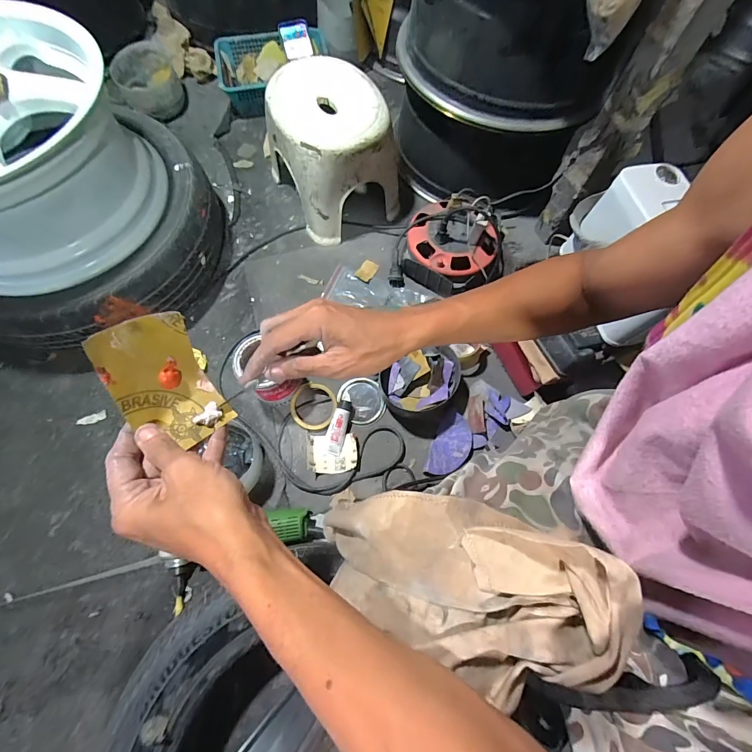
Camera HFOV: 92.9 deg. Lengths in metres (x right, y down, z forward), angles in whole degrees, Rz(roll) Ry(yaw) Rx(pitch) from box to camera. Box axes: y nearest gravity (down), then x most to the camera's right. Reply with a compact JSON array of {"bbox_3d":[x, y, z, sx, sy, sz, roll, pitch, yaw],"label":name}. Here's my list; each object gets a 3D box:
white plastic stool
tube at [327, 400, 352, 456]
[{"bbox_3d":[-0.095,-0.496,0.810,0.222,0.236,0.251,-28,74,-11],"label":"white plastic stool"},{"bbox_3d":[-0.072,0.102,0.712,0.030,0.023,0.106,15,71,3],"label":"tube"}]

